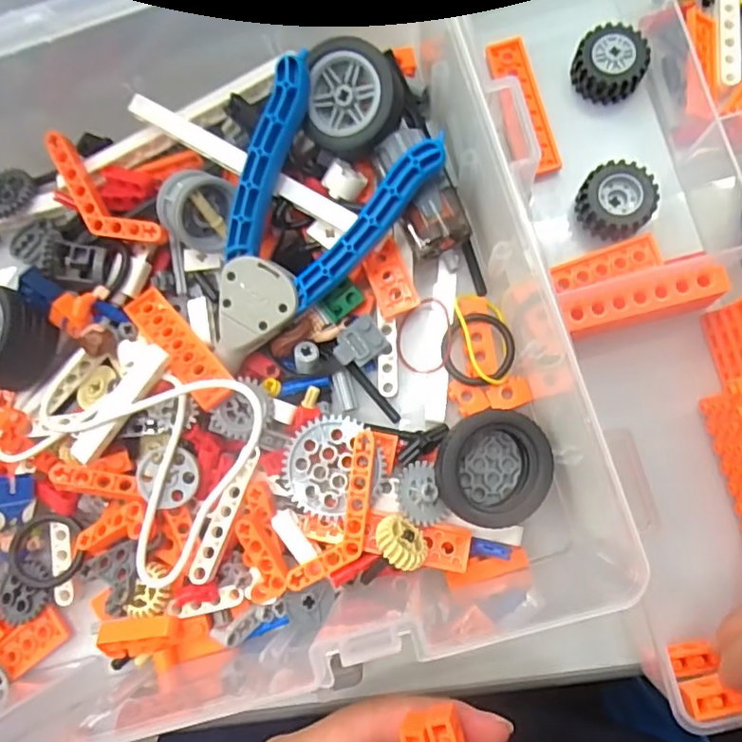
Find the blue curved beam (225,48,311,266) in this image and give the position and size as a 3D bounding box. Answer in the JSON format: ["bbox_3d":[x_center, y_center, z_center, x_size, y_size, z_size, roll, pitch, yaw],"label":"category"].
[{"bbox_3d":[-0.039,-0.081,0.225,0.012,0.014,0.078,22,100,7],"label":"blue curved beam"}]

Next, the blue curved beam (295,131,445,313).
[{"bbox_3d":[-0.001,-0.054,0.220,0.013,0.005,0.079,44,102,9],"label":"blue curved beam"}]

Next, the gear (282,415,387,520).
[{"bbox_3d":[-0.015,0.038,0.229,0.037,0.008,0.037,-1,82,5],"label":"gear"}]

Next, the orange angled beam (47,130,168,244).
[{"bbox_3d":[-0.115,-0.071,0.244,0.064,0.006,0.020,42,94,4],"label":"orange angled beam"}]

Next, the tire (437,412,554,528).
[{"bbox_3d":[0.045,0.036,0.220,0.040,0.023,0.040,-2,82,5],"label":"tire"}]

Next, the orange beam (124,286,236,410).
[{"bbox_3d":[-0.077,-0.011,0.235,0.016,0.008,0.064,-42,66,-3],"label":"orange beam"}]

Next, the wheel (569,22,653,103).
[{"bbox_3d":[0.102,-0.131,0.251,0.029,0.016,0.030,-1,82,5],"label":"wheel"}]

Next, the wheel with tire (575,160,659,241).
[{"bbox_3d":[0.100,-0.069,0.241,0.031,0.016,0.029,-1,82,5],"label":"wheel with tire"}]

